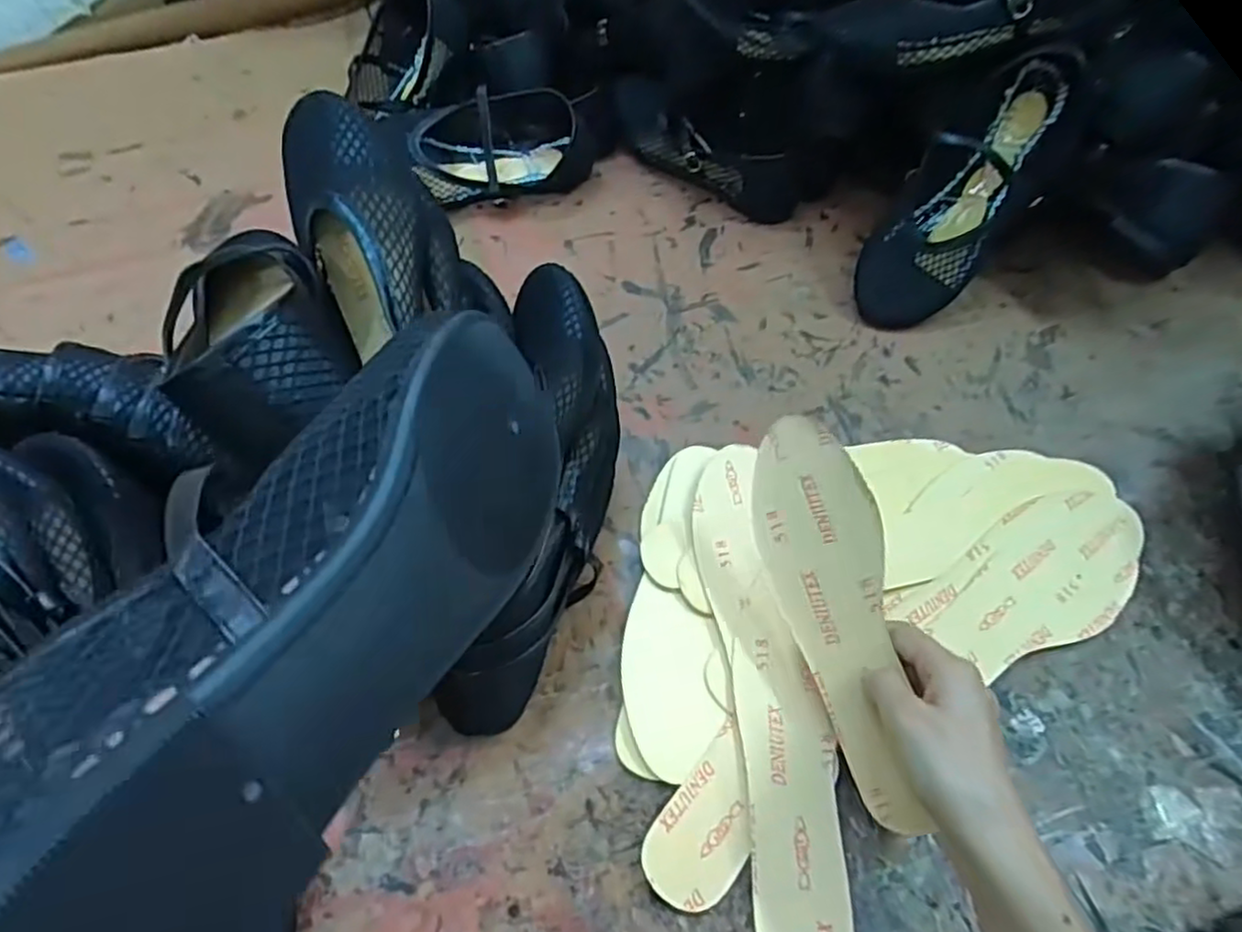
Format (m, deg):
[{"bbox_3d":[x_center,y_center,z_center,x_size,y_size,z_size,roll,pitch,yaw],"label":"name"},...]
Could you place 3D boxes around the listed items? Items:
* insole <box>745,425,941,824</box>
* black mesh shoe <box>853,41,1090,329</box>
[{"bbox_3d":[0.123,0.085,0.418,0.073,0.007,0.229,-16,75,34],"label":"insole"},{"bbox_3d":[0.287,-0.232,0.597,0.087,0.063,0.239,40,106,19],"label":"black mesh shoe"}]

